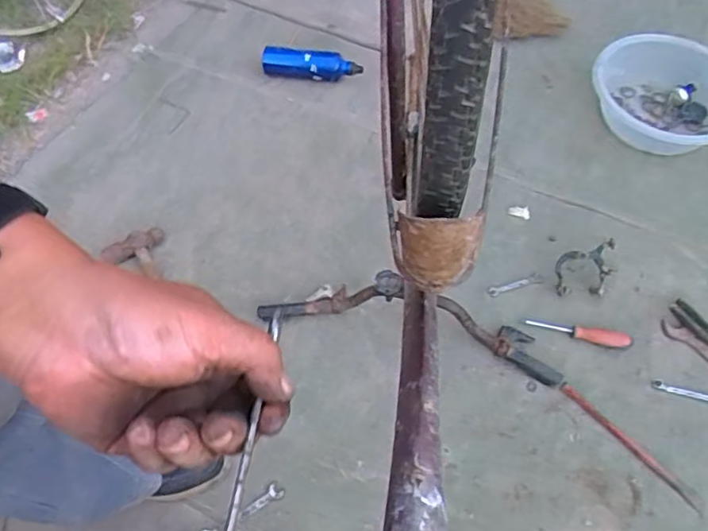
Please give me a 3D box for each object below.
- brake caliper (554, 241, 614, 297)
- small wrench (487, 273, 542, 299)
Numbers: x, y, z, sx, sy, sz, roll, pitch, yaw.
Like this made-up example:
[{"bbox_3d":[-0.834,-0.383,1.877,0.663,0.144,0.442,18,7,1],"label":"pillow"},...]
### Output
[{"bbox_3d":[0.432,0.007,1.147,0.109,0.050,0.093,-3,58,2],"label":"brake caliper"},{"bbox_3d":[0.304,0.039,1.170,0.108,0.009,0.021,-18,59,-7],"label":"small wrench"}]

